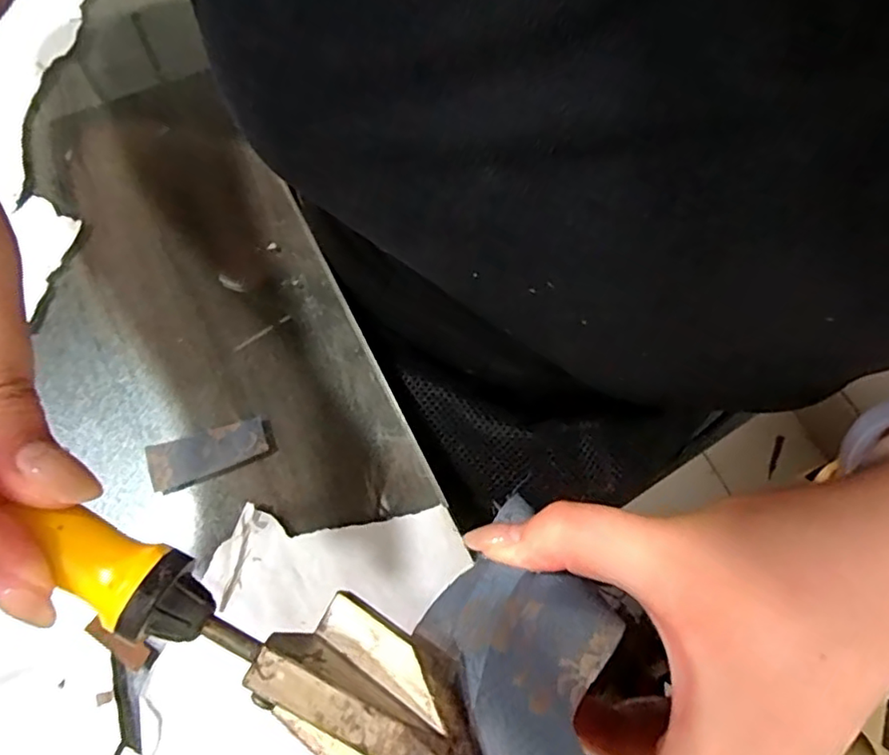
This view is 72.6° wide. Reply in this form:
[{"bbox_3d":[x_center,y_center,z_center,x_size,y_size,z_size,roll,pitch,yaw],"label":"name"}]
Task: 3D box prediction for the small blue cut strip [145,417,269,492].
[{"bbox_3d":[-0.122,0.038,0.313,0.058,0.005,0.023,-21,70,-11],"label":"small blue cut strip"}]

